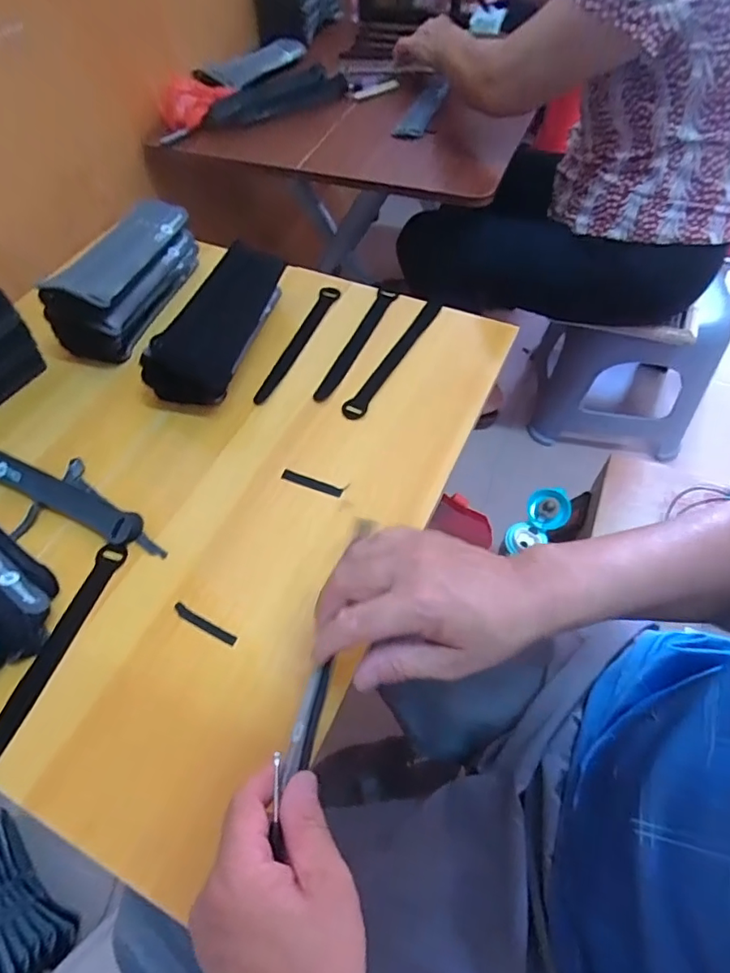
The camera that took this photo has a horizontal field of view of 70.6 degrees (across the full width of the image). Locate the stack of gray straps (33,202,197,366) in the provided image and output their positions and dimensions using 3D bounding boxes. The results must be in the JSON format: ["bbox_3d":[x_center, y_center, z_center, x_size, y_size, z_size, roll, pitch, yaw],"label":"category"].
[{"bbox_3d":[-0.276,-0.245,0.599,0.073,0.090,0.202,12,59,10],"label":"stack of gray straps"}]

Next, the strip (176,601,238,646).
[{"bbox_3d":[-0.130,0.111,0.416,0.060,0.004,0.009,25,62,17],"label":"strip"}]

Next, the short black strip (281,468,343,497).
[{"bbox_3d":[-0.050,-0.003,0.487,0.059,0.005,0.012,16,59,12],"label":"short black strip"}]

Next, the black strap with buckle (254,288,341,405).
[{"bbox_3d":[-0.077,-0.166,0.592,0.020,0.008,0.196,18,60,13],"label":"black strap with buckle"}]

